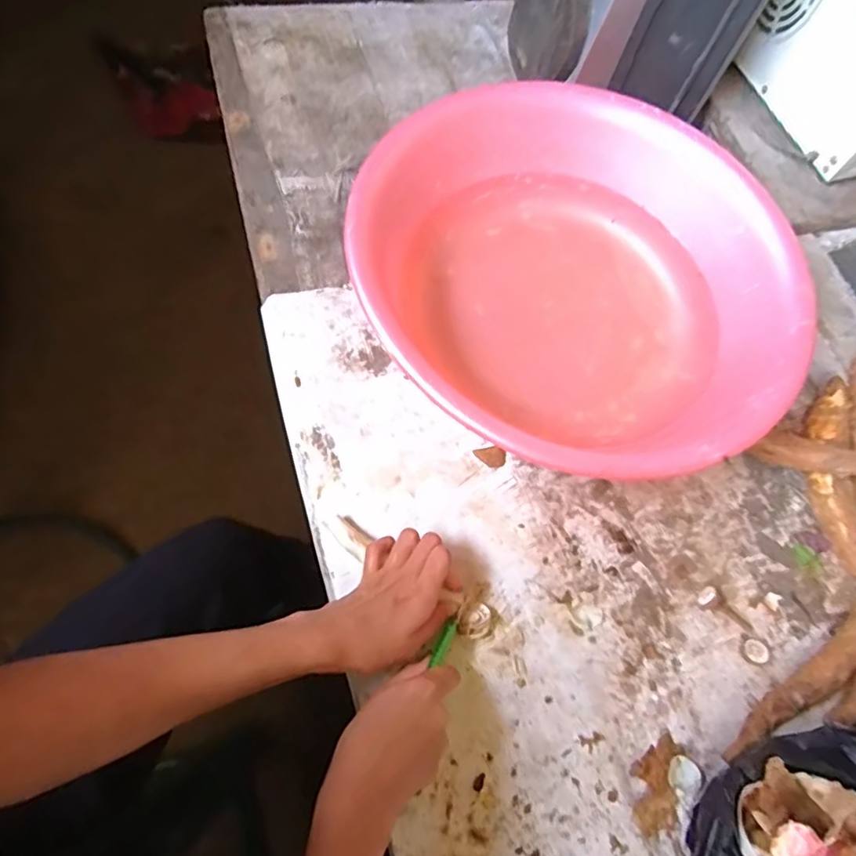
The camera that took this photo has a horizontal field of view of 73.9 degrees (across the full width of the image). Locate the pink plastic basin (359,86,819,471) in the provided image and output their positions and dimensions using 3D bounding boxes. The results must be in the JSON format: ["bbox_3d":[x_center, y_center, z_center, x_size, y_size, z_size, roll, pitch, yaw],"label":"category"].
[{"bbox_3d":[0.138,-0.140,0.542,0.386,0.117,0.401,1,68,-3],"label":"pink plastic basin"}]

